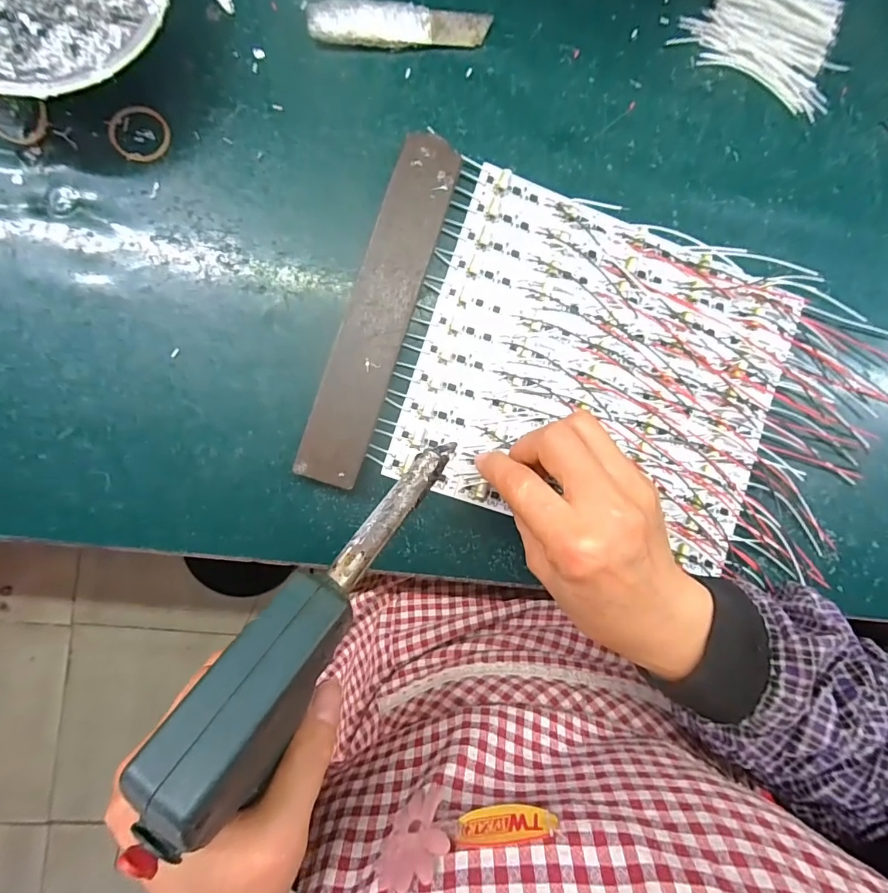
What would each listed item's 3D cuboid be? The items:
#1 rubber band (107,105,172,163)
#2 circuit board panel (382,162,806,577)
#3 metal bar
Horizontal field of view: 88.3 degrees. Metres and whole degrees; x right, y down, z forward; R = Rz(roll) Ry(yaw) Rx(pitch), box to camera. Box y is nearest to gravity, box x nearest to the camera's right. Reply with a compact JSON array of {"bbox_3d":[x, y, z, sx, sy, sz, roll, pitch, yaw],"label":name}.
[{"bbox_3d":[-0.163,-0.168,0.244,0.029,0.004,0.029,0,91,-9],"label":"rubber band"},{"bbox_3d":[0.102,-0.042,0.285,0.227,0.010,0.189,18,88,-8],"label":"circuit board panel"},{"bbox_3d":[-0.037,-0.076,0.260,0.035,0.017,0.196,18,88,-8],"label":"metal bar"}]

